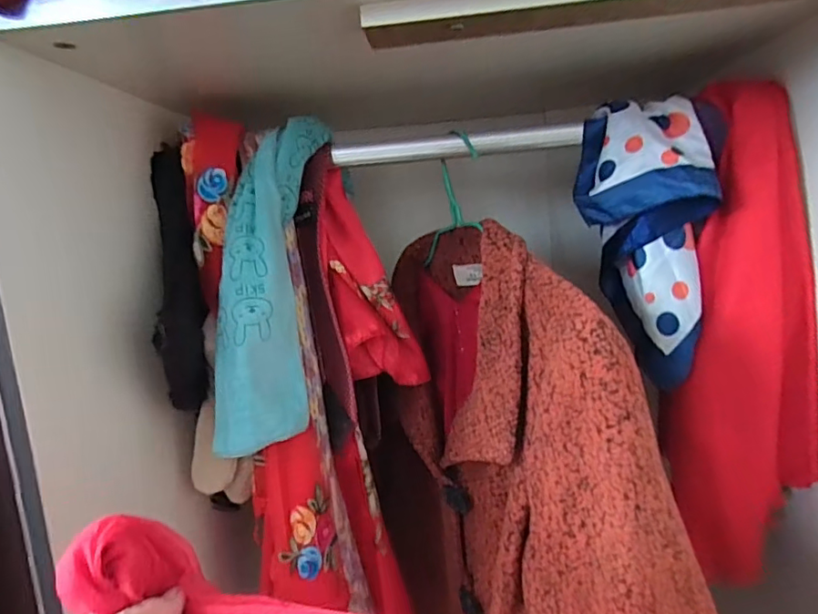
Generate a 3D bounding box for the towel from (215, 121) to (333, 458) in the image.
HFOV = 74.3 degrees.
[{"bbox_3d":[-0.138,-0.032,0.529,0.071,0.340,0.079,-1,-12,17],"label":"towel"}]

